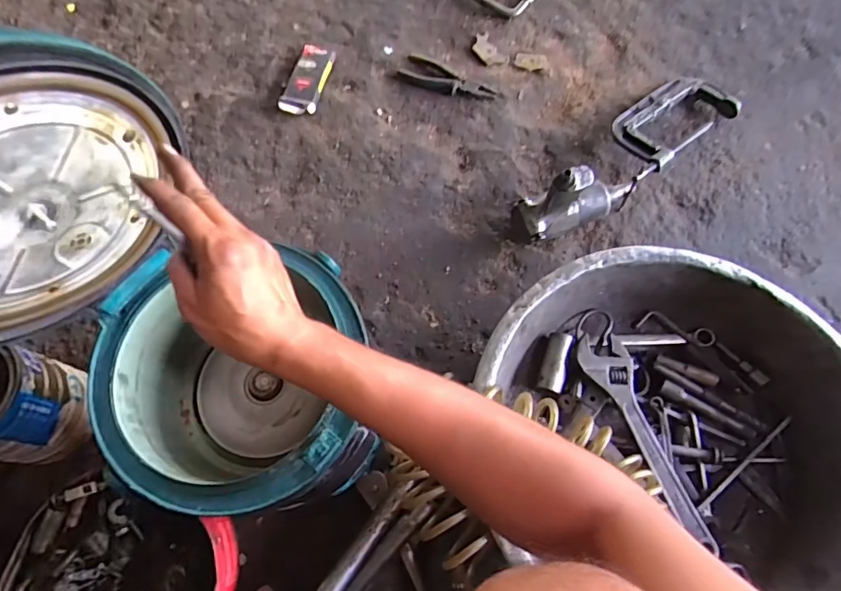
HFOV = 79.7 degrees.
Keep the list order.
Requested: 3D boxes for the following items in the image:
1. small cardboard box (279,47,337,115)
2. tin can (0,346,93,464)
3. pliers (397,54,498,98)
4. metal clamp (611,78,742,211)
[{"bbox_3d":[-0.196,-0.379,0.882,0.062,0.024,0.150,14,71,4],"label":"small cardboard box"},{"bbox_3d":[-0.494,0.127,0.582,0.129,0.122,0.120,1,71,-1],"label":"tin can"},{"bbox_3d":[0.048,-0.383,0.889,0.171,0.019,0.053,24,72,7],"label":"pliers"},{"bbox_3d":[0.389,-0.272,0.826,0.302,0.062,0.126,-39,76,-13],"label":"metal clamp"}]

